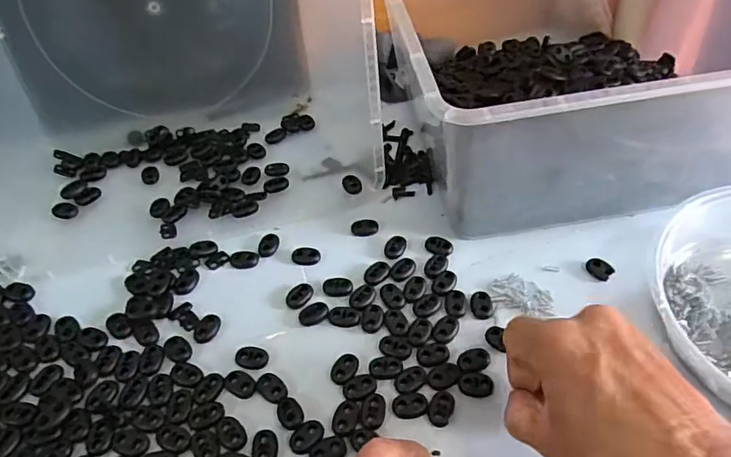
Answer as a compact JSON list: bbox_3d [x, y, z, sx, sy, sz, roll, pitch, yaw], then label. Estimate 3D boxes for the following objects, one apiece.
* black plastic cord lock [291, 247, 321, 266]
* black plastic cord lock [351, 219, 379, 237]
[{"bbox_3d":[-0.046,0.021,0.406,0.022,0.007,0.013,-10,50,-5],"label":"black plastic cord lock"},{"bbox_3d":[0.000,-0.001,0.425,0.022,0.006,0.013,-3,49,1],"label":"black plastic cord lock"}]

